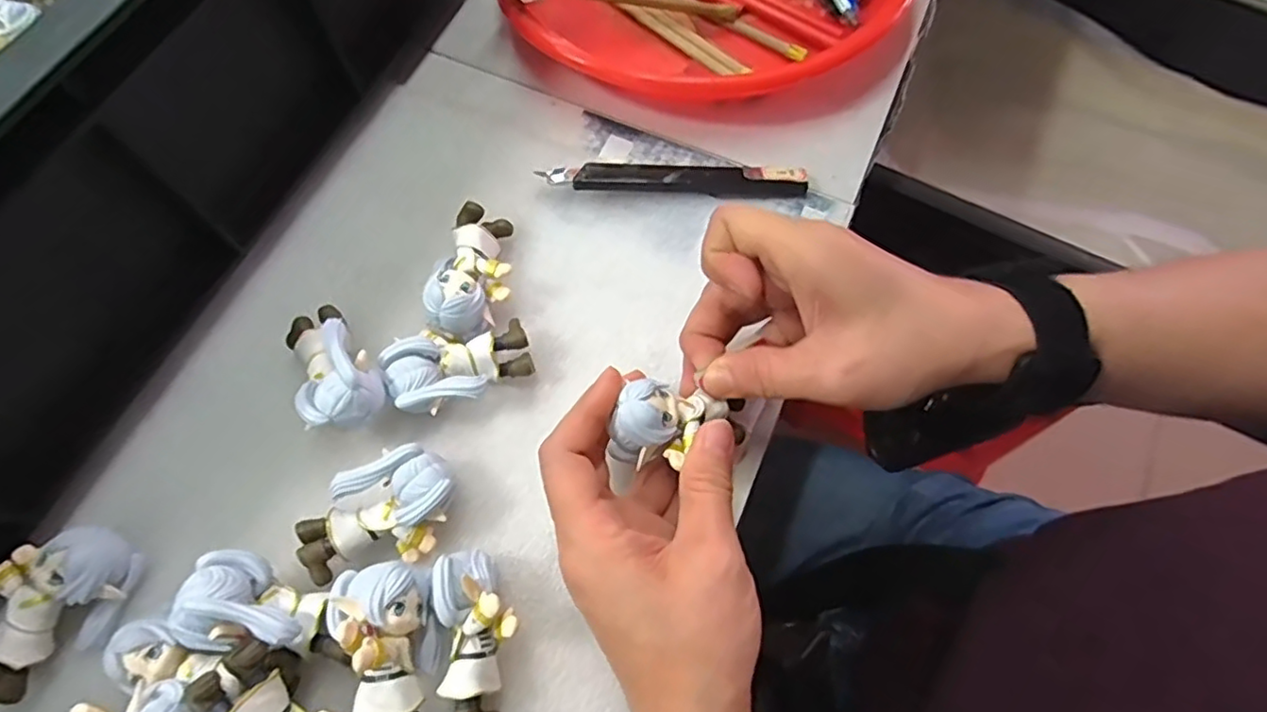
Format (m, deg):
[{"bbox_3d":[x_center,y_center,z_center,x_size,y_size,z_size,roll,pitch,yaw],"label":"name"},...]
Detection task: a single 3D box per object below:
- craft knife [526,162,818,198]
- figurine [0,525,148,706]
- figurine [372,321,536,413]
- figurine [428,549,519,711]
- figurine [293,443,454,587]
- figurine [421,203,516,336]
[{"bbox_3d":[0.023,-0.093,0.328,0.135,0.013,0.017,-1,68,-2],"label":"craft knife"},{"bbox_3d":[-0.222,0.093,0.238,0.060,0.025,0.044,-42,75,-16],"label":"figurine"},{"bbox_3d":[-0.076,0.004,0.279,0.060,0.027,0.038,-23,71,-10],"label":"figurine"},{"bbox_3d":[-0.057,0.105,0.235,0.028,0.032,0.061,-6,69,-4],"label":"figurine"},{"bbox_3d":[-0.101,0.065,0.255,0.062,0.027,0.039,-33,73,-14],"label":"figurine"},{"bbox_3d":[-0.073,-0.039,0.296,0.032,0.028,0.064,10,69,2],"label":"figurine"}]

